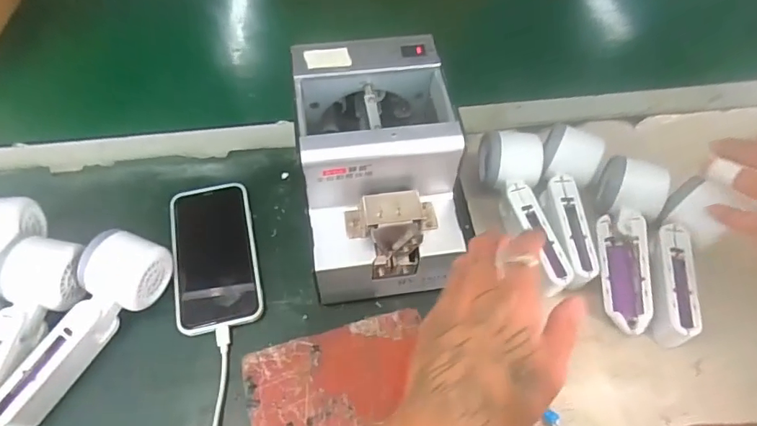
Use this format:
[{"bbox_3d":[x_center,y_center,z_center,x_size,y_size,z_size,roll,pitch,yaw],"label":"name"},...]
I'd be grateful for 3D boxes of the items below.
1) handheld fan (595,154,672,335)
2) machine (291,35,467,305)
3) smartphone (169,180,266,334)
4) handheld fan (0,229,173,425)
[{"bbox_3d":[0.228,0.021,0.451,0.052,0.042,0.157,16,59,9],"label":"handheld fan"},{"bbox_3d":[-0.004,-0.032,0.431,0.127,0.150,0.175,-7,58,-6],"label":"machine"},{"bbox_3d":[-0.153,0.036,0.463,0.074,0.009,0.146,-11,59,-8],"label":"smartphone"},{"bbox_3d":[-0.236,0.093,0.400,0.056,0.047,0.167,18,59,10],"label":"handheld fan"}]

